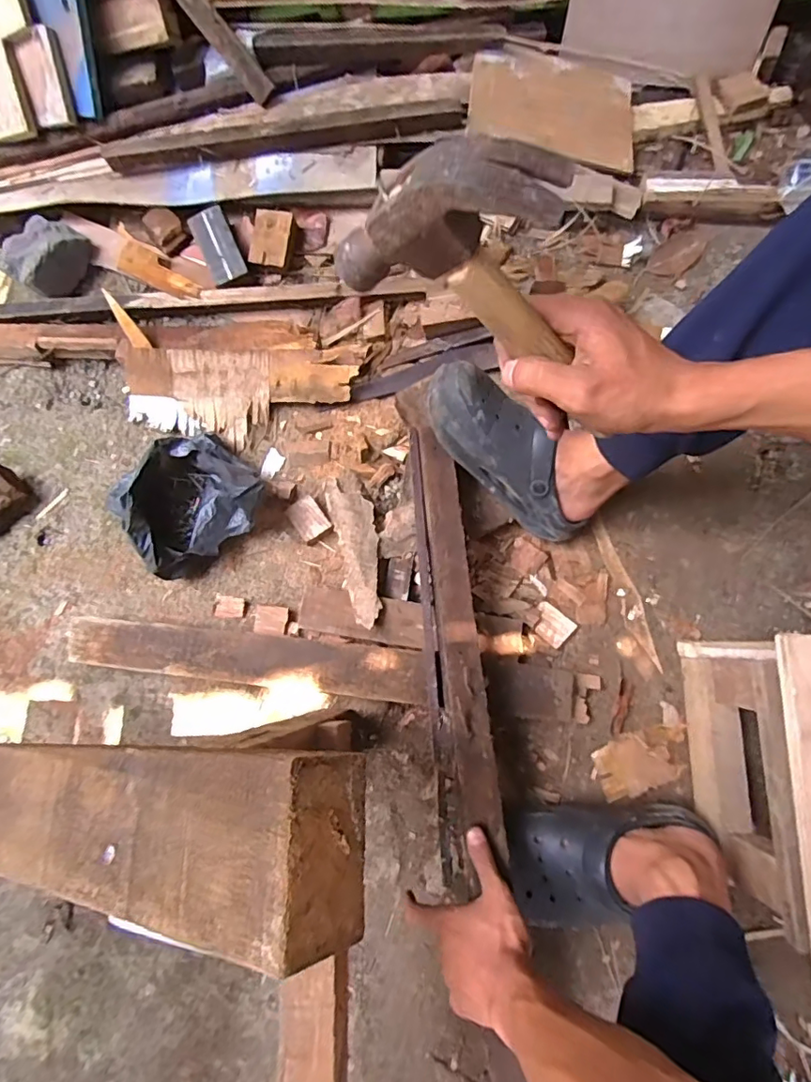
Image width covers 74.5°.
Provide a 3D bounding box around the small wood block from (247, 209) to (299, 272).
[{"bbox_3d":[-0.205,-0.464,0.823,0.065,0.033,0.082,13,96,11],"label":"small wood block"}]

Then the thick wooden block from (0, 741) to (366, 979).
[{"bbox_3d":[-0.167,0.128,0.255,0.347,0.038,0.064,-11,71,30],"label":"thick wooden block"}]

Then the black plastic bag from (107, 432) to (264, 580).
[{"bbox_3d":[-0.281,-0.056,0.688,0.177,0.113,0.161,-32,76,-7],"label":"black plastic bag"}]

